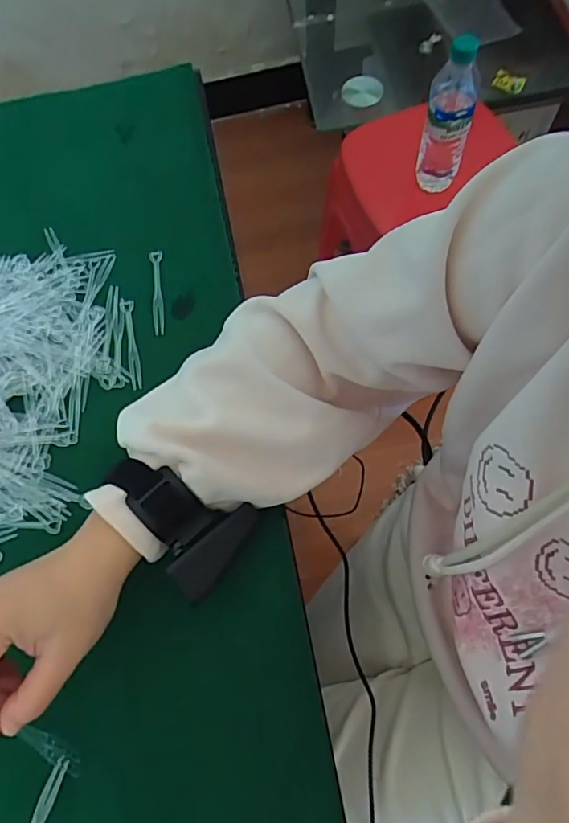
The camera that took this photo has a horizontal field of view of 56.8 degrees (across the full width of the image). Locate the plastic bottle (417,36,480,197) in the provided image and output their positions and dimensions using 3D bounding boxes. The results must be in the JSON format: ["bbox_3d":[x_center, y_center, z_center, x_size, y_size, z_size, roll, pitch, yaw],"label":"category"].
[{"bbox_3d":[0.243,-0.429,0.779,0.072,0.228,0.054,13,71,10],"label":"plastic bottle"}]

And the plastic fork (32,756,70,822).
[{"bbox_3d":[-0.159,0.267,0.332,0.011,0.007,0.089,18,72,11],"label":"plastic fork"}]

